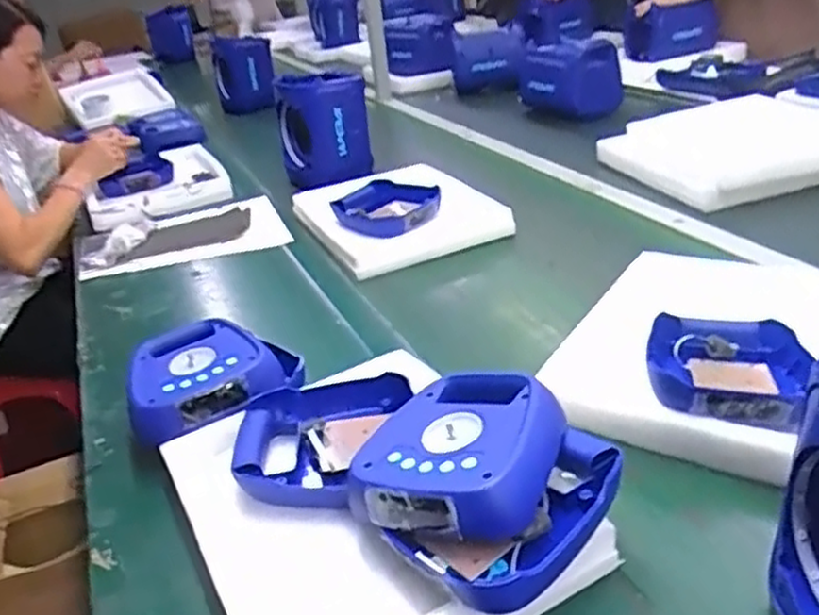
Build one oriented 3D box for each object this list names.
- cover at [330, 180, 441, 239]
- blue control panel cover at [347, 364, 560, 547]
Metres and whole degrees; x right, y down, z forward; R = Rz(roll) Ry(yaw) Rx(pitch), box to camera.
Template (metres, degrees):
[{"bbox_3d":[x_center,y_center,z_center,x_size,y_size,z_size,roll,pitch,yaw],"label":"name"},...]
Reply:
[{"bbox_3d":[-0.035,-0.174,1.302,0.181,0.052,0.145,17,33,41],"label":"cover"},{"bbox_3d":[0.045,0.116,0.604,0.153,0.056,0.159,9,28,30],"label":"blue control panel cover"}]

